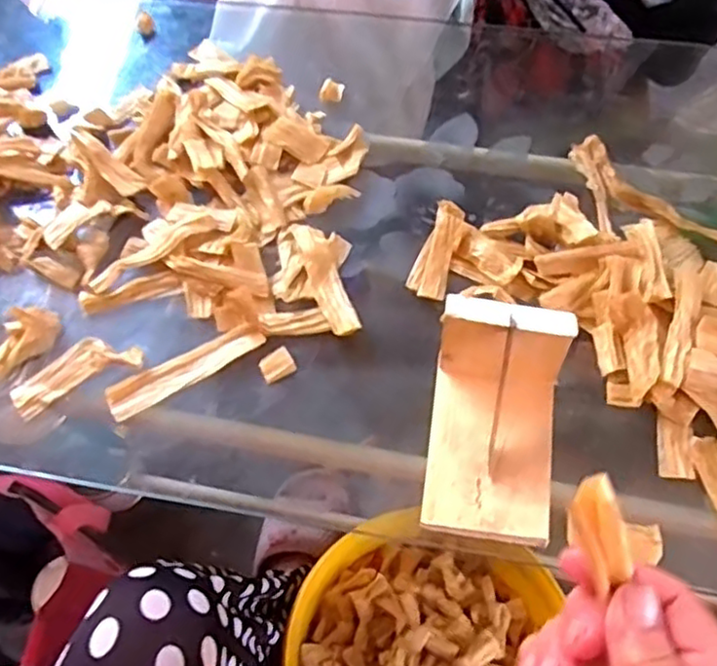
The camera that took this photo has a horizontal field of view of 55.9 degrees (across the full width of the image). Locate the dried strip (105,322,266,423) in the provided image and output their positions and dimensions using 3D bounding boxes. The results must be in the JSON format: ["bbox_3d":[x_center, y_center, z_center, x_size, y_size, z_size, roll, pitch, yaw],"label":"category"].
[{"bbox_3d":[-0.122,0.025,0.479,0.113,0.006,0.027,-26,62,-13],"label":"dried strip"}]

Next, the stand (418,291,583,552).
[{"bbox_3d":[0.084,0.051,0.403,0.078,0.067,0.122,6,59,6],"label":"stand"}]

